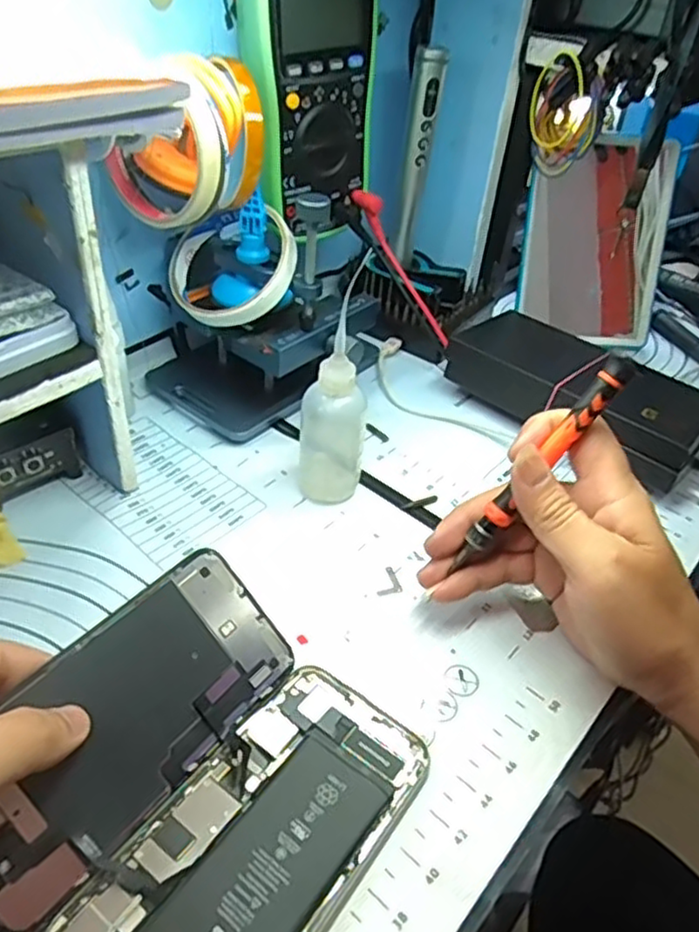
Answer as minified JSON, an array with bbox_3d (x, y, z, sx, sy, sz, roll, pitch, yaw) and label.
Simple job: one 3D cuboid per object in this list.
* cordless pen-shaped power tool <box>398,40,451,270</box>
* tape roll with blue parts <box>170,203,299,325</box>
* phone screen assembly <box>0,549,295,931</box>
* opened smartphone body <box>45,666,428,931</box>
[{"bbox_3d":[0.053,-0.236,0.531,0.020,0.153,0.017,9,40,5],"label":"cordless pen-shaped power tool"},{"bbox_3d":[-0.075,-0.127,0.429,0.085,0.020,0.079,-4,78,20],"label":"tape roll with blue parts"},{"bbox_3d":[-0.087,0.098,0.272,0.142,0.004,0.069,-38,92,-38],"label":"phone screen assembly"},{"bbox_3d":[-0.035,0.145,0.264,0.074,0.009,0.145,28,46,24],"label":"opened smartphone body"}]

